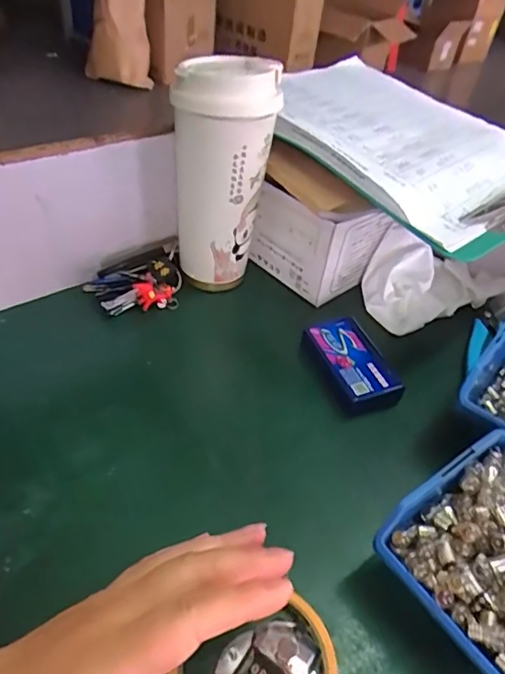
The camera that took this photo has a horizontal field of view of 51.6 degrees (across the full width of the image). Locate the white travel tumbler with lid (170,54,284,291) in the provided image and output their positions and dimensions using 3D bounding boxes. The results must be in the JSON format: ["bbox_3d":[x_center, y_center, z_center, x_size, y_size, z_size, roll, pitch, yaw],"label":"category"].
[{"bbox_3d":[-0.026,-0.133,0.461,0.083,0.190,0.086,1,39,-5],"label":"white travel tumbler with lid"}]

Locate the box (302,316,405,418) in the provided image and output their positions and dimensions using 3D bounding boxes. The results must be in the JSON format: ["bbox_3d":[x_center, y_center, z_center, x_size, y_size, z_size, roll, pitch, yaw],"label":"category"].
[{"bbox_3d":[0.085,0.026,0.452,0.050,0.031,0.090,-9,41,-18],"label":"box"}]

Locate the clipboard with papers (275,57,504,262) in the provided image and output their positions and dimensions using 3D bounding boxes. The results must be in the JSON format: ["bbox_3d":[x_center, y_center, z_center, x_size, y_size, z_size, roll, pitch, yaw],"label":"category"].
[{"bbox_3d":[0.138,-0.191,0.504,0.224,0.034,0.316,-22,47,-30],"label":"clipboard with papers"}]

